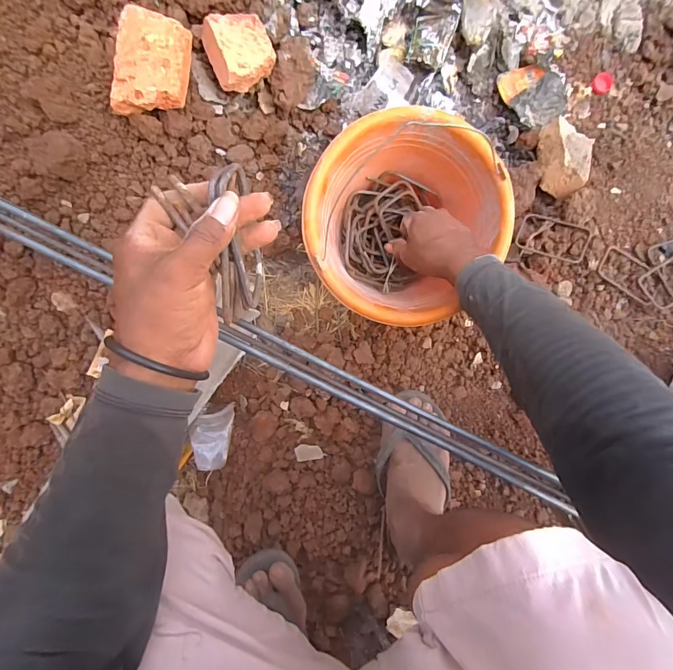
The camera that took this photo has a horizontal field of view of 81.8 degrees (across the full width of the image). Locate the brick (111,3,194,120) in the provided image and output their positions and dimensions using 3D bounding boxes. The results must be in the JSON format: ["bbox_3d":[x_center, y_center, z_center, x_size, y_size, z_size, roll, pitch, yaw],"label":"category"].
[{"bbox_3d":[-0.240,-0.350,0.512,0.092,0.050,0.117,9,111,-13],"label":"brick"}]

